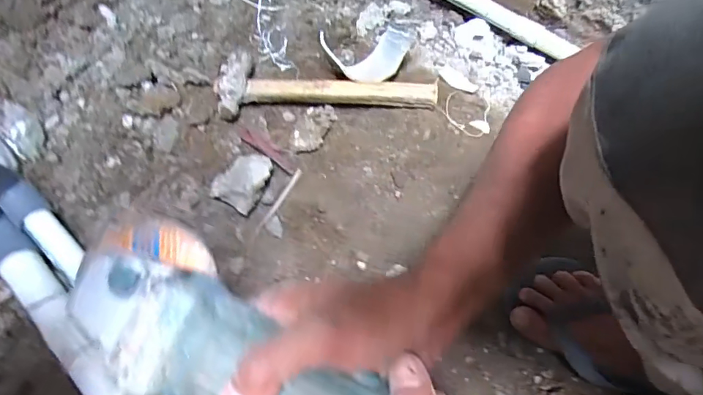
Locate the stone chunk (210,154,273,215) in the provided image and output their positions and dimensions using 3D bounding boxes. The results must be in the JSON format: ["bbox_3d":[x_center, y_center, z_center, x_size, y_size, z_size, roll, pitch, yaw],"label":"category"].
[{"bbox_3d":[-0.141,-0.024,0.625,0.061,0.032,0.082,26,67,14],"label":"stone chunk"}]

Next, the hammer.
[{"bbox_3d":[-0.039,-0.162,0.672,0.309,0.038,0.105,-1,64,1],"label":"hammer"}]

